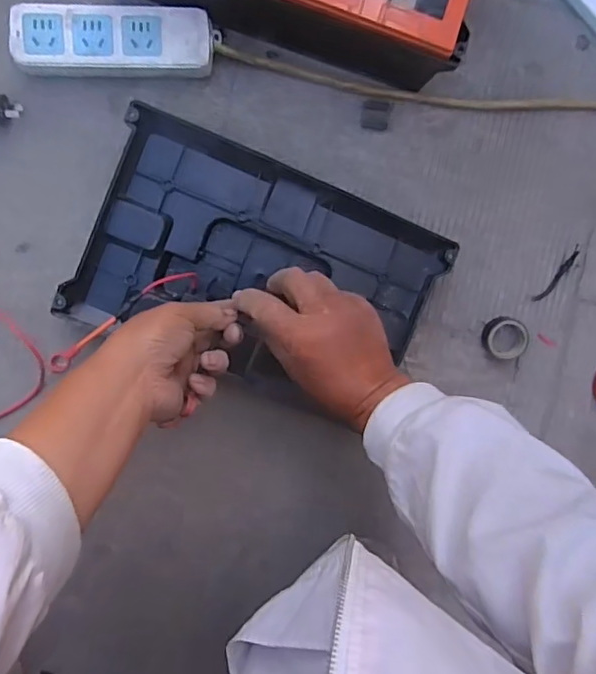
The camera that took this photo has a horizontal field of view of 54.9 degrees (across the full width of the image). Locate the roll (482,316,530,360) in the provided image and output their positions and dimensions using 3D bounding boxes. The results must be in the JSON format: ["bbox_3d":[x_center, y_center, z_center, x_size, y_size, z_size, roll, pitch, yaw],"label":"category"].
[{"bbox_3d":[0.217,0.001,0.599,0.049,0.013,0.043,13,94,-7],"label":"roll"}]

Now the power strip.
[{"bbox_3d":[-0.163,-0.263,0.517,0.173,0.030,0.056,-2,96,-5],"label":"power strip"}]

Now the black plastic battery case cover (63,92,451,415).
[{"bbox_3d":[-0.036,-0.060,0.555,0.314,0.031,0.205,22,93,-7],"label":"black plastic battery case cover"}]

